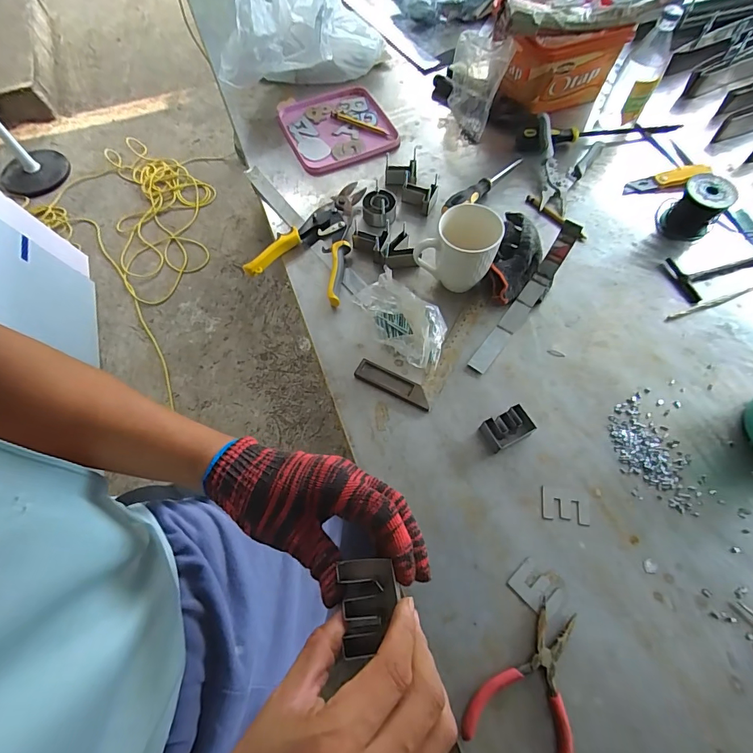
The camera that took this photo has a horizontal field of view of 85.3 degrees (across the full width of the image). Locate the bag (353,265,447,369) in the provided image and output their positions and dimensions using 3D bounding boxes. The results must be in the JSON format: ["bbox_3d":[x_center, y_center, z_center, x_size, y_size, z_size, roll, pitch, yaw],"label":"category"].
[{"bbox_3d":[0.033,-0.078,0.556,0.075,0.068,0.141,-41,71,-16],"label":"bag"}]

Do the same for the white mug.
[{"bbox_3d":[0.114,-0.176,0.575,0.103,0.113,0.077,22,67,11],"label":"white mug"}]

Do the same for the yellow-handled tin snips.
[{"bbox_3d":[-0.085,-0.223,0.649,0.149,0.029,0.214,22,67,10],"label":"yellow-handled tin snips"}]

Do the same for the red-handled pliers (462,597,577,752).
[{"bbox_3d":[0.158,0.304,0.405,0.097,0.012,0.143,28,68,13],"label":"red-handled pliers"}]

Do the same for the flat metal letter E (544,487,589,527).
[{"bbox_3d":[0.223,0.151,0.481,0.054,0.004,0.039,9,65,5],"label":"flat metal letter E"}]

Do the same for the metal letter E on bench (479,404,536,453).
[{"bbox_3d":[0.163,0.065,0.508,0.053,0.027,0.038,-24,67,-10],"label":"metal letter E on bench"}]

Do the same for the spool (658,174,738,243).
[{"bbox_3d":[0.493,-0.260,0.627,0.064,0.074,0.064,0,65,1],"label":"spool"}]

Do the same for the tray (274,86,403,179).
[{"bbox_3d":[-0.076,-0.476,0.775,0.184,0.019,0.211,-21,67,-9],"label":"tray"}]

